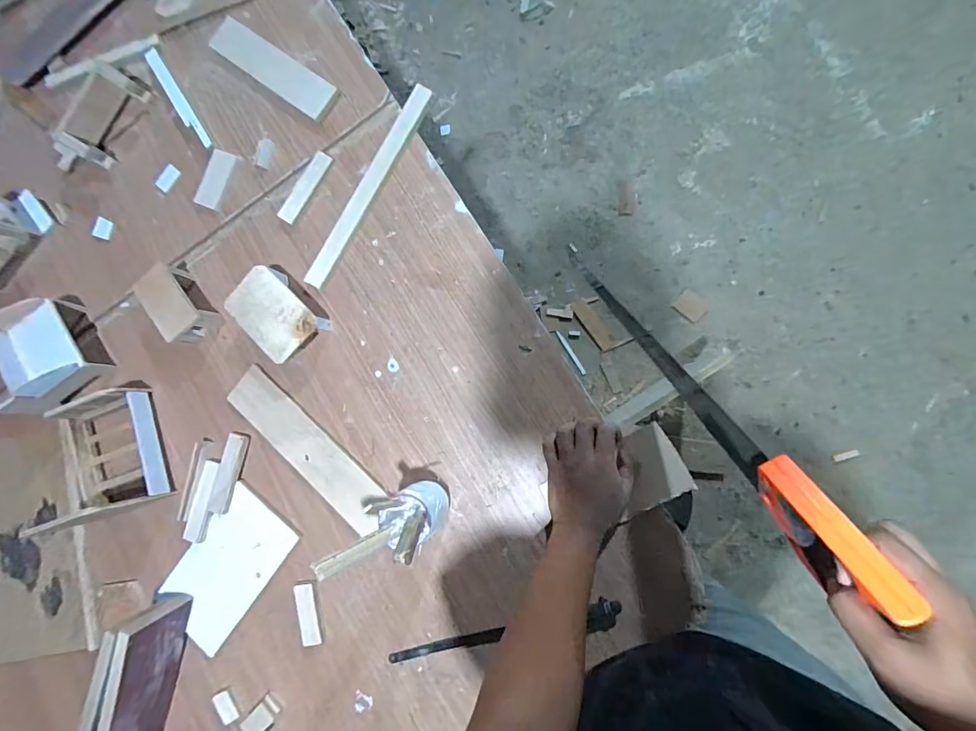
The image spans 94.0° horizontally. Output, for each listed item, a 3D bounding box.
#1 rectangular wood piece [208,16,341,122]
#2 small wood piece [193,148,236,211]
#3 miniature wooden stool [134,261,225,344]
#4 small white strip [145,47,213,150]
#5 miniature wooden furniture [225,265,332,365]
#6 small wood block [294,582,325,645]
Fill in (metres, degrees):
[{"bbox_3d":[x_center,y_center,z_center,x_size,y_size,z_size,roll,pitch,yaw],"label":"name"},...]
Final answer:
[{"bbox_3d":[-0.330,-0.455,0.692,0.251,0.011,0.058,38,92,10],"label":"rectangular wood piece"},{"bbox_3d":[-0.421,-0.287,0.701,0.045,0.007,0.088,25,90,10],"label":"small wood piece"},{"bbox_3d":[-0.457,-0.090,0.665,0.065,0.055,0.106,-41,81,4],"label":"miniature wooden stool"},{"bbox_3d":[-0.482,-0.413,0.705,0.022,0.010,0.198,-34,81,5],"label":"small white strip"},{"bbox_3d":[-0.294,-0.071,0.638,0.129,0.052,0.087,40,92,10],"label":"miniature wooden furniture"},{"bbox_3d":[-0.240,0.335,0.612,0.028,0.012,0.082,-12,84,8],"label":"small wood block"}]

